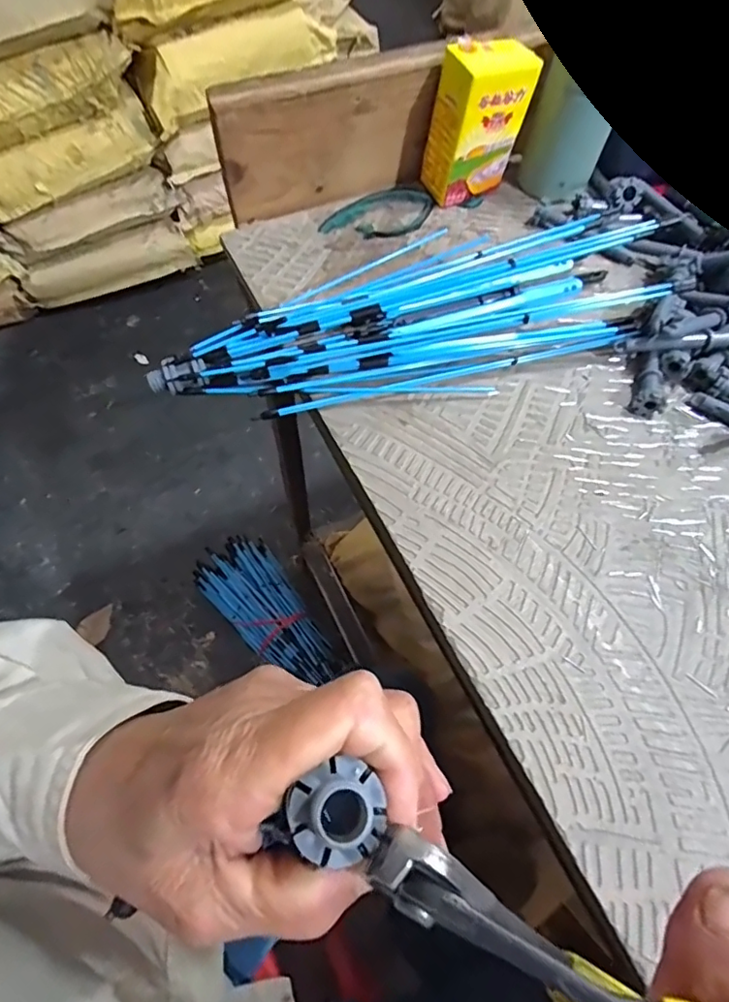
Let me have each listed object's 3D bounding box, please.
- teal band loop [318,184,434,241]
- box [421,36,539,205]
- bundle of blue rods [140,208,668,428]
[{"bbox_3d":[0.013,-0.249,0.474,0.106,0.008,0.050,-22,66,-13],"label":"teal band loop"},{"bbox_3d":[0.092,-0.311,0.450,0.070,0.103,0.044,-19,65,-12],"label":"box"},{"bbox_3d":[0.045,-0.127,0.380,0.373,0.064,0.093,-19,65,-12],"label":"bundle of blue rods"}]

